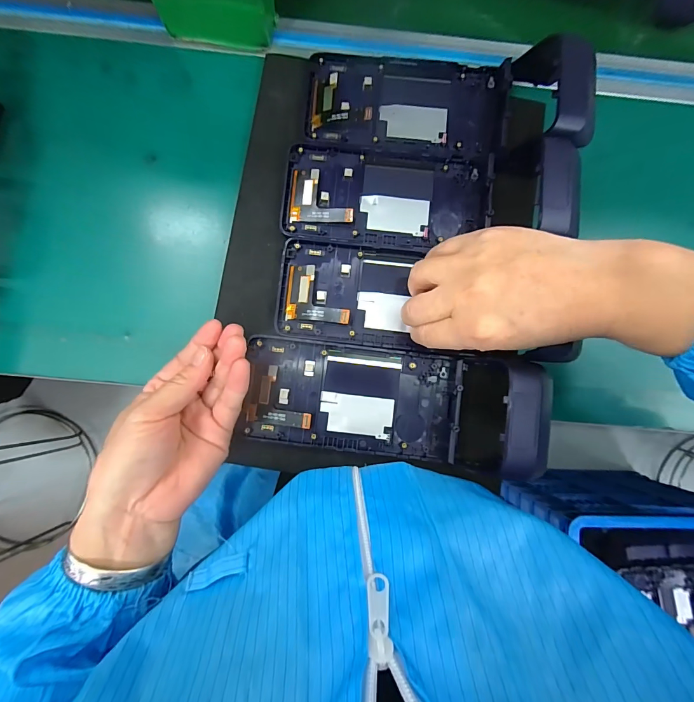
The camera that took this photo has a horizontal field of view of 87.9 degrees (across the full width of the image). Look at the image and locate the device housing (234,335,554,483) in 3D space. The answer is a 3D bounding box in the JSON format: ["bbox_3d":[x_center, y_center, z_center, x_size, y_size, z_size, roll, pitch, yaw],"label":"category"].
[{"bbox_3d":[0.029,0.036,0.260,0.210,0.048,0.080,7,83,1],"label":"device housing"}]

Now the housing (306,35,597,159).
[{"bbox_3d":[0.075,-0.208,0.281,0.214,0.052,0.097,8,85,-1],"label":"housing"}]

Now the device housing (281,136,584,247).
[{"bbox_3d":[0.055,-0.124,0.272,0.209,0.050,0.080,5,85,-2],"label":"device housing"}]

